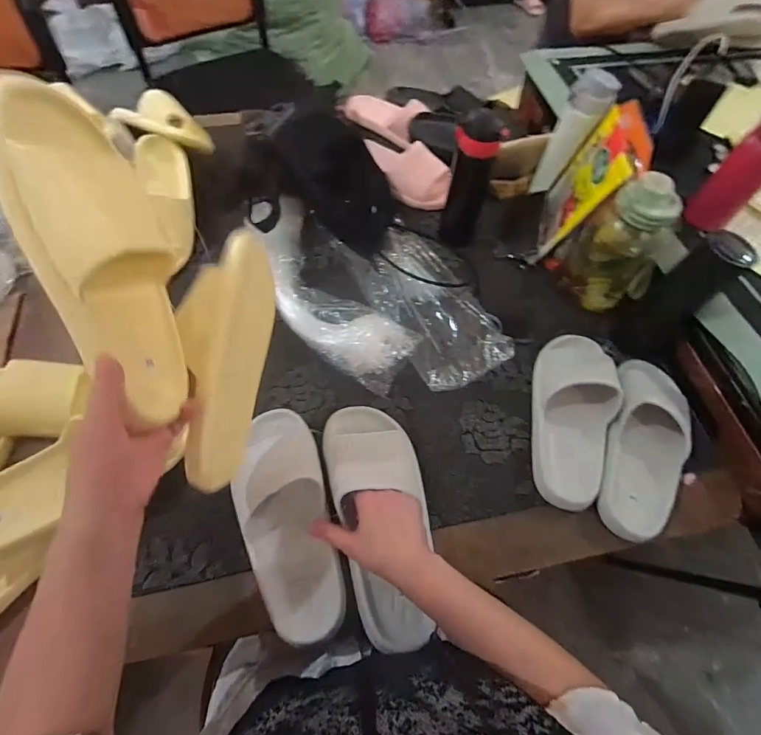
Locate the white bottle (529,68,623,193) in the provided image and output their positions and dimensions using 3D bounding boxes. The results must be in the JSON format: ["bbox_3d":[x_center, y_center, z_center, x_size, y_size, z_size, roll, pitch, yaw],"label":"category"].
[{"bbox_3d":[0.335,-0.399,0.746,0.069,0.192,0.054,20,63,9],"label":"white bottle"}]

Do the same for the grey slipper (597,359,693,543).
[{"bbox_3d":[0.362,0.091,0.575,0.095,0.065,0.270,19,63,8],"label":"grey slipper"}]

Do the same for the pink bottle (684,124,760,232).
[{"bbox_3d":[0.519,-0.274,0.613,0.058,0.190,0.052,24,63,10],"label":"pink bottle"}]

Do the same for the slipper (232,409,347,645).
[{"bbox_3d":[-0.112,0.173,0.501,0.100,0.062,0.259,-12,71,-9],"label":"slipper"}]

